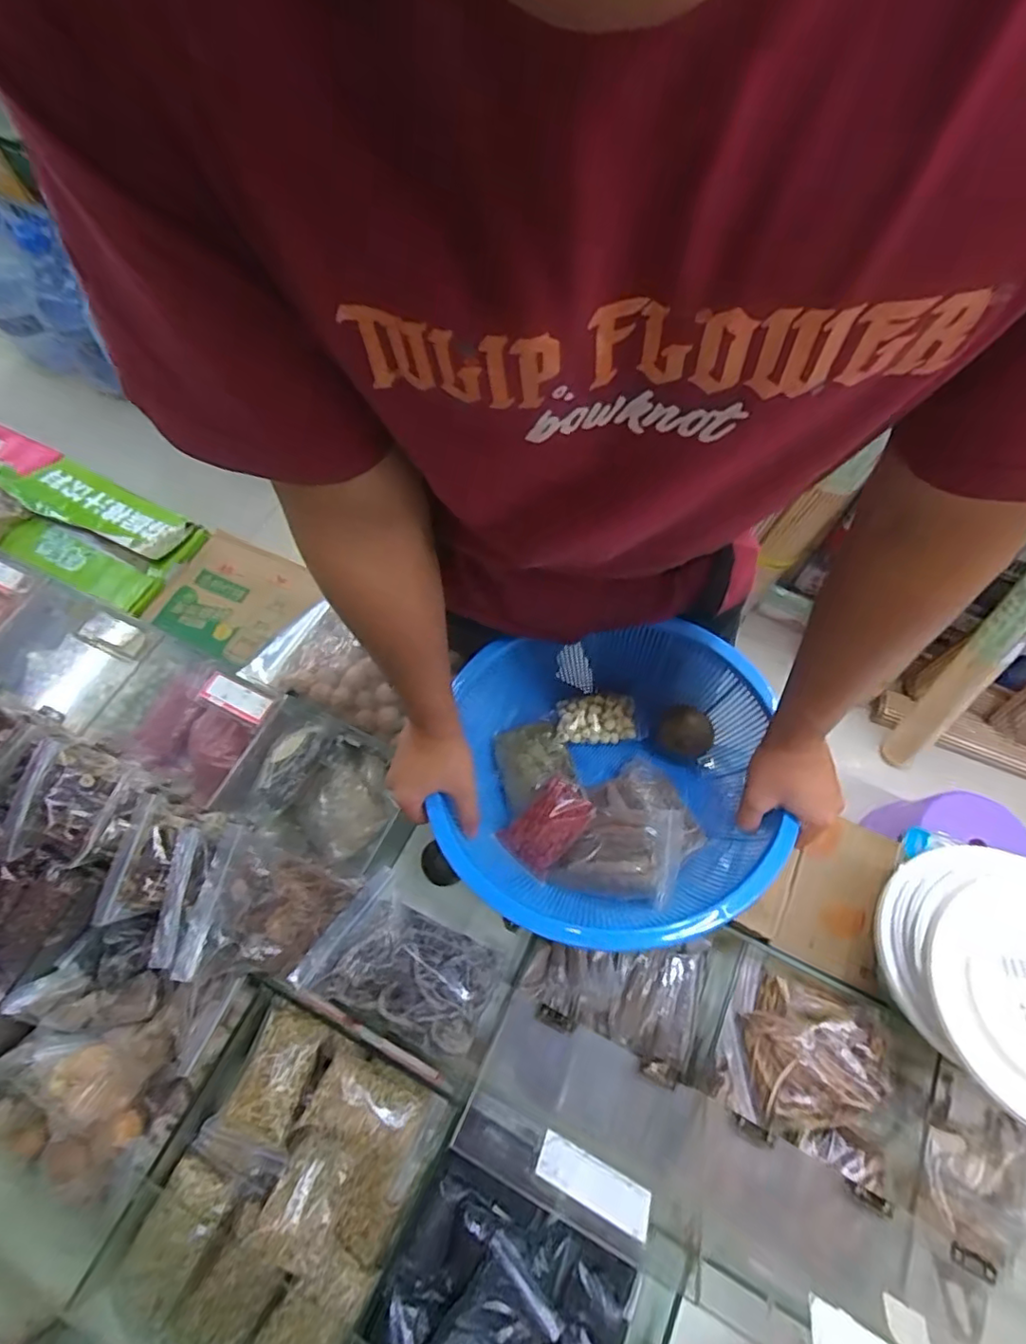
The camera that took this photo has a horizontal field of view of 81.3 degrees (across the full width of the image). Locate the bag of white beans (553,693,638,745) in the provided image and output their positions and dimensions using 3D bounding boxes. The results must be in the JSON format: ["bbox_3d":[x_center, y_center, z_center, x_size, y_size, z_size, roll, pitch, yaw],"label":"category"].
[{"bbox_3d":[0.095,0.053,0.688,0.088,0.023,0.054,1,65,2],"label":"bag of white beans"}]

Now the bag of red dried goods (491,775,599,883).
[{"bbox_3d":[0.037,0.160,0.636,0.065,0.018,0.100,38,71,16],"label":"bag of red dried goods"}]

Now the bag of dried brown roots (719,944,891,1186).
[{"bbox_3d":[0.295,0.394,0.621,0.140,0.083,0.152,25,68,12],"label":"bag of dried brown roots"}]

